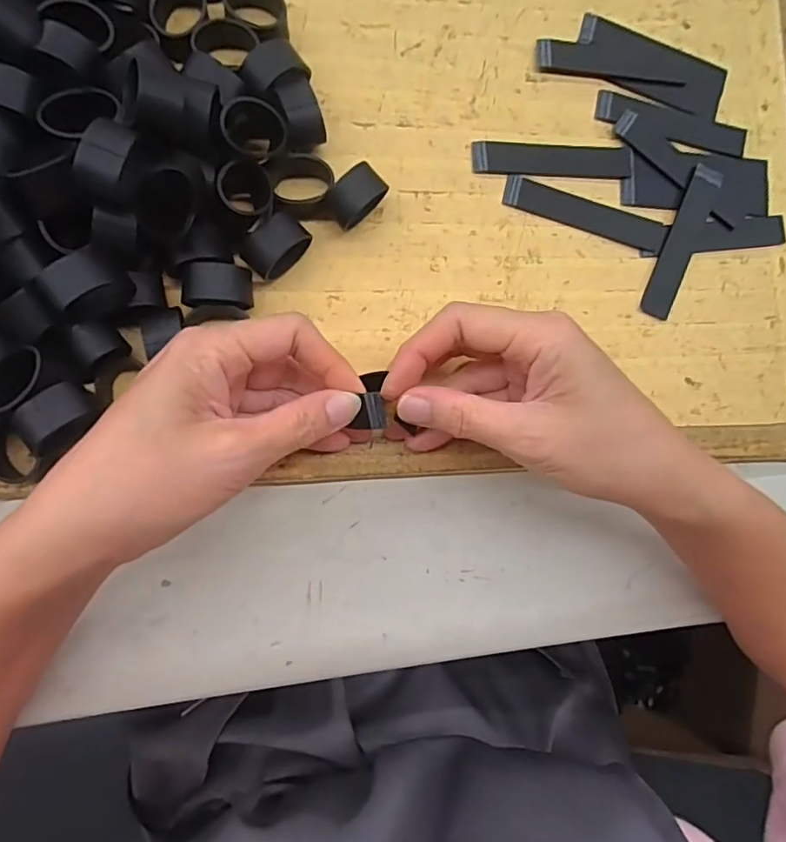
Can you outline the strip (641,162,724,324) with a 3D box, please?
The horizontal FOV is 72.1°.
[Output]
[{"bbox_3d":[0.165,-0.102,0.308,0.018,0.005,0.090,22,86,-9],"label":"strip"}]

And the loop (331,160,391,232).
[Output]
[{"bbox_3d":[-0.020,-0.112,0.271,0.018,0.028,0.033,42,83,-7],"label":"loop"}]

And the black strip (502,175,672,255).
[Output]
[{"bbox_3d":[0.109,-0.117,0.304,0.096,0.004,0.018,16,87,-8],"label":"black strip"}]

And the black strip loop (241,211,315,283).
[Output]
[{"bbox_3d":[-0.058,-0.086,0.265,0.019,0.026,0.032,45,83,-6],"label":"black strip loop"}]

